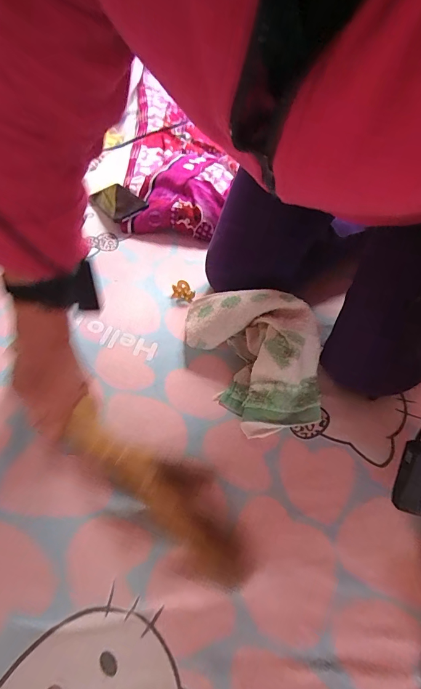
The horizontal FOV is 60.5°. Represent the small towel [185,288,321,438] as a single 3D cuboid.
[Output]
[{"bbox_3d":[0.066,0.004,0.503,0.145,0.095,0.224,-21,55,-19],"label":"small towel"}]

